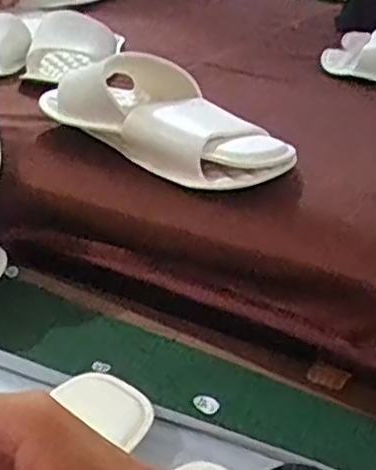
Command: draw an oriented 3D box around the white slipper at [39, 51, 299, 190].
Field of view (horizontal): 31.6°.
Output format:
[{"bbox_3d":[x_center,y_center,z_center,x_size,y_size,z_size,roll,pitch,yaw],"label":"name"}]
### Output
[{"bbox_3d":[-0.018,-0.099,0.563,0.233,0.077,0.096,21,35,31],"label":"white slipper"}]

